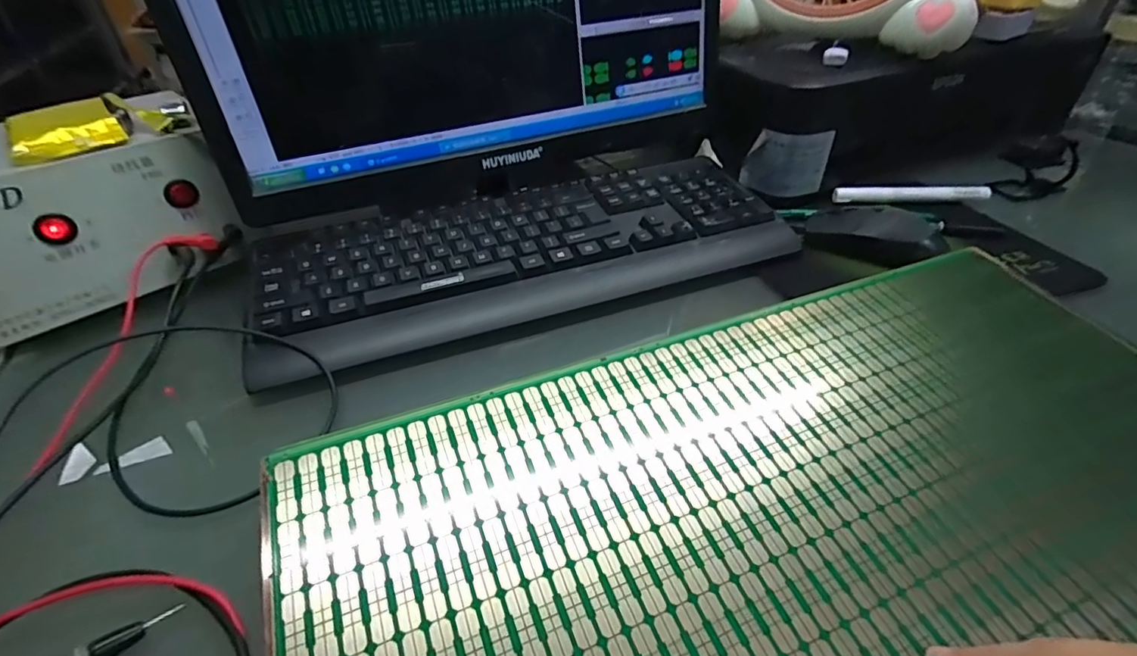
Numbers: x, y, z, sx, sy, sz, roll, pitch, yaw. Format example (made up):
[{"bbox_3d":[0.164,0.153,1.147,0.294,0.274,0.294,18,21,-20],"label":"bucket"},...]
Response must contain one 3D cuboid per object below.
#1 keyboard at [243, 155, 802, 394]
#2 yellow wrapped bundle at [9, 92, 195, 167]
[{"bbox_3d":[-0.029,-0.065,0.442,0.433,0.041,0.158,-15,40,-15],"label":"keyboard"},{"bbox_3d":[-0.348,-0.151,0.387,0.065,0.021,0.103,30,48,33],"label":"yellow wrapped bundle"}]

